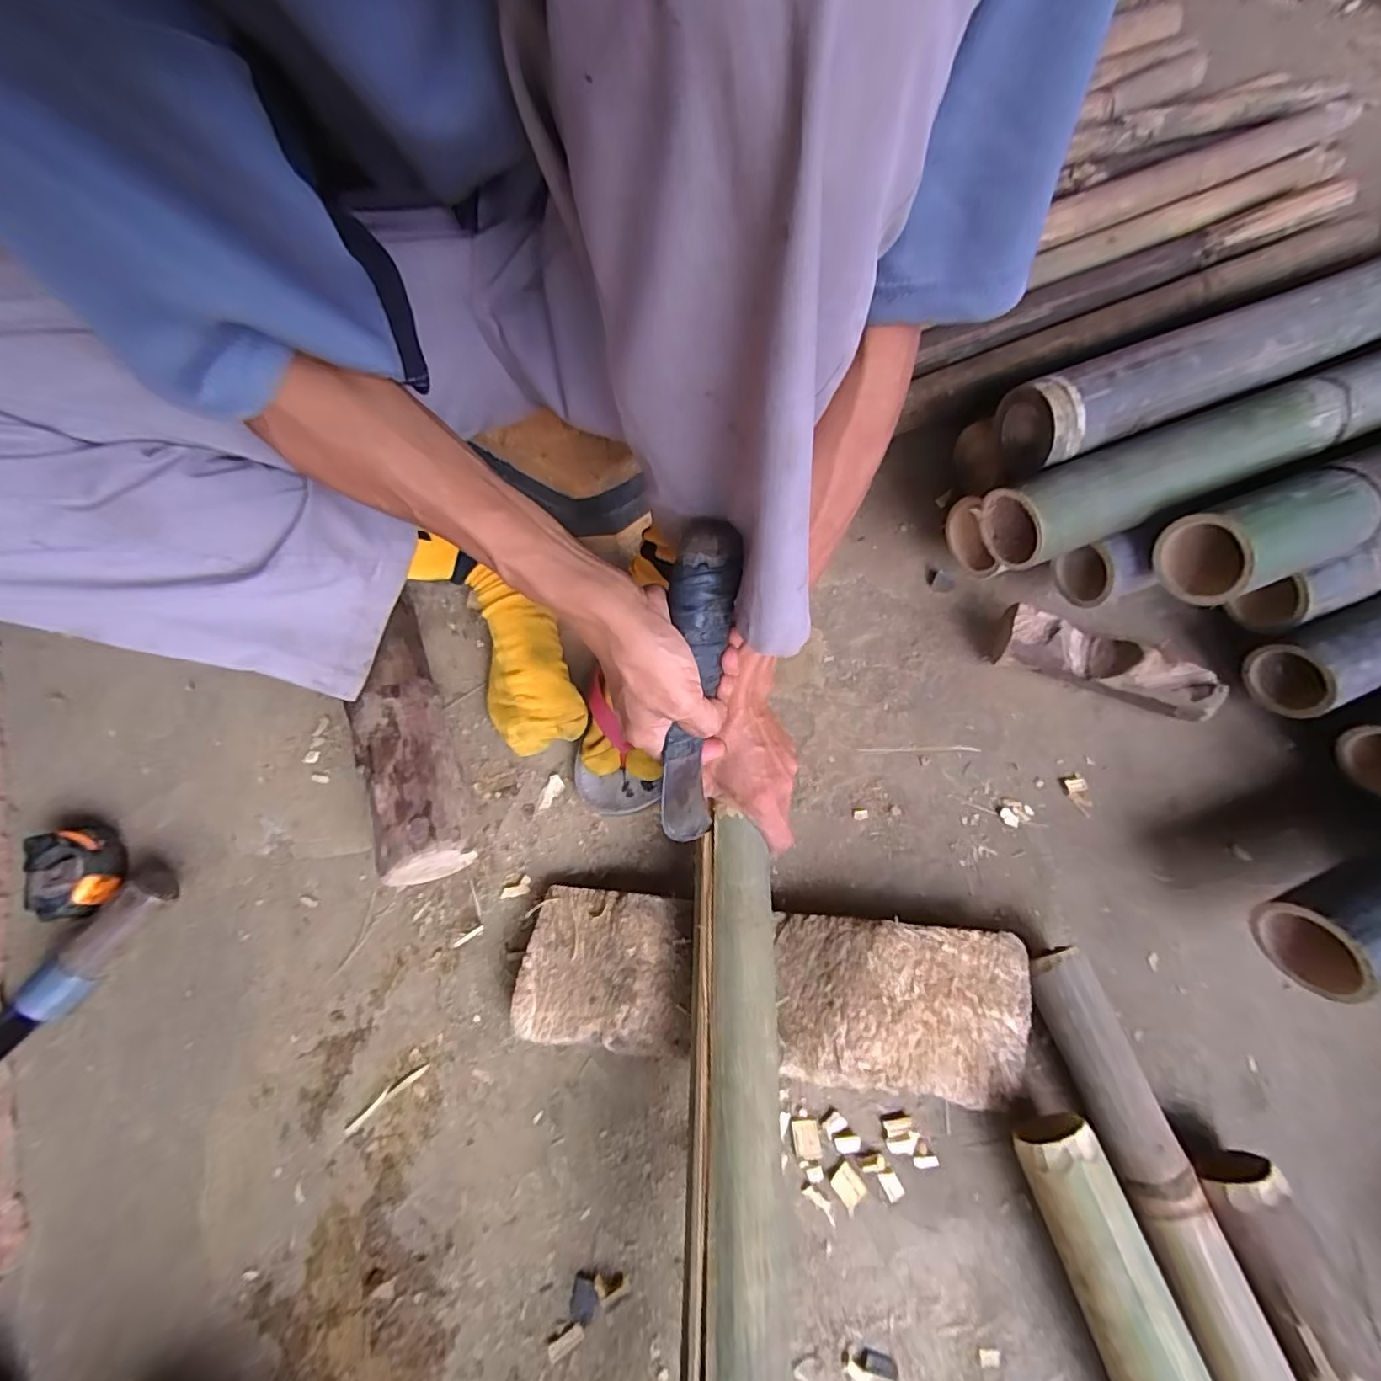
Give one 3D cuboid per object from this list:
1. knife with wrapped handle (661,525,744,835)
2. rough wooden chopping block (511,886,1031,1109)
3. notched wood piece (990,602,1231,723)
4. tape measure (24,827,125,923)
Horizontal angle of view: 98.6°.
[{"bbox_3d":[0.003,0.006,0.364,0.036,0.032,0.210,6,114,5],"label":"knife with wrapped handle"},{"bbox_3d":[0.055,0.213,0.427,0.349,0.045,0.104,5,69,4],"label":"rough wooden chopping block"},{"bbox_3d":[0.344,-0.022,0.504,0.166,0.046,0.052,23,71,11],"label":"notched wood piece"},{"bbox_3d":[-0.495,0.143,0.477,0.053,0.035,0.073,-25,70,-7],"label":"tape measure"}]

